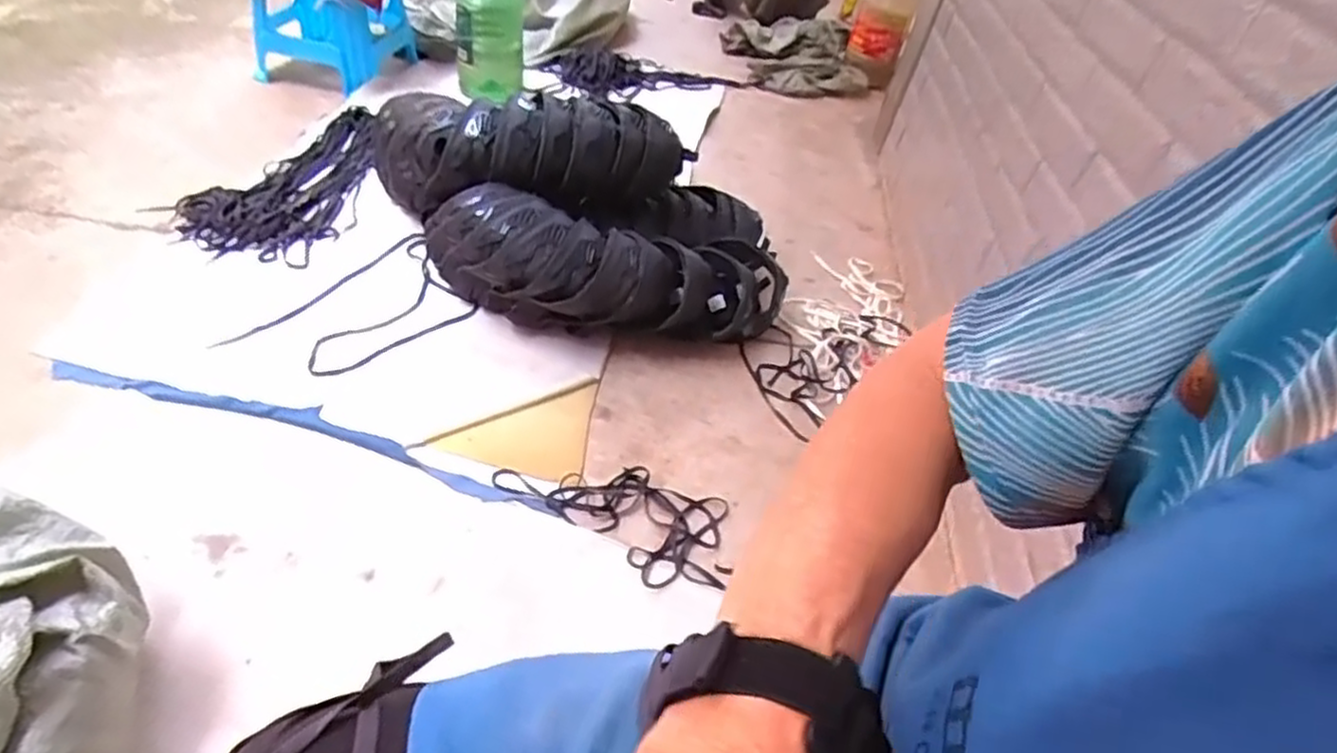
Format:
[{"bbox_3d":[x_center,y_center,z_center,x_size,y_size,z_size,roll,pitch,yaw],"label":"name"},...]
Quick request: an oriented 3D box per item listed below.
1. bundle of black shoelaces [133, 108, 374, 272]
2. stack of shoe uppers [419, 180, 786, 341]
[{"bbox_3d":[-0.738,-0.400,1.466,0.318,0.028,0.596,6,40,-2],"label":"bundle of black shoelaces"},{"bbox_3d":[-0.092,-0.158,1.208,0.600,0.191,0.213,7,42,-8],"label":"stack of shoe uppers"}]

